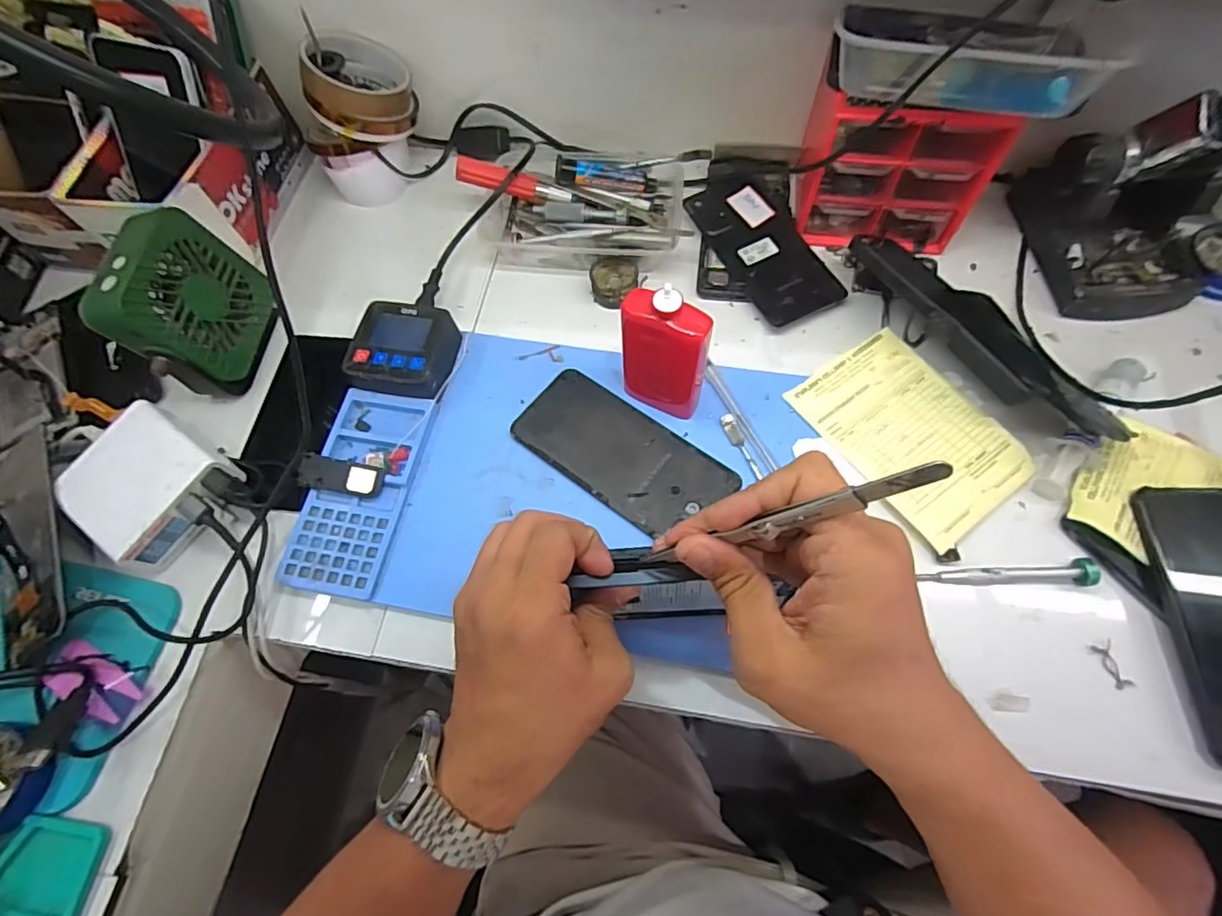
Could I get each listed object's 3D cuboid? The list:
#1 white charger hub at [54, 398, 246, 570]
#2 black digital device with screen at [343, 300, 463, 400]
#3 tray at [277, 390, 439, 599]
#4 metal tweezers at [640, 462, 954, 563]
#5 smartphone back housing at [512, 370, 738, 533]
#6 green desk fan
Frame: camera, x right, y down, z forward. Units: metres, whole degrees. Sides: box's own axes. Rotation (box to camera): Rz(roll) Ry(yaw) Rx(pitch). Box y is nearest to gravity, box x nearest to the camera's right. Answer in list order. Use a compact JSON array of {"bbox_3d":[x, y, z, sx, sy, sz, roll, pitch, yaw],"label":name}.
[{"bbox_3d":[-0.326,0.020,0.406,0.091,0.058,0.088,31,71,16],"label":"white charger hub"},{"bbox_3d":[-0.160,-0.082,0.439,0.070,0.026,0.075,7,67,7],"label":"black digital device with screen"},{"bbox_3d":[-0.179,0.021,0.404,0.069,0.012,0.147,8,67,7],"label":"tray"},{"bbox_3d":[0.064,0.029,0.246,0.009,0.156,0.005,14,63,-32],"label":"metal tweezers"},{"bbox_3d":[0.005,-0.006,0.413,0.150,0.008,0.074,35,73,17],"label":"smartphone back housing"},{"bbox_3d":[-0.311,-0.110,0.422,0.045,0.112,0.102,-3,67,19],"label":"green desk fan"}]

